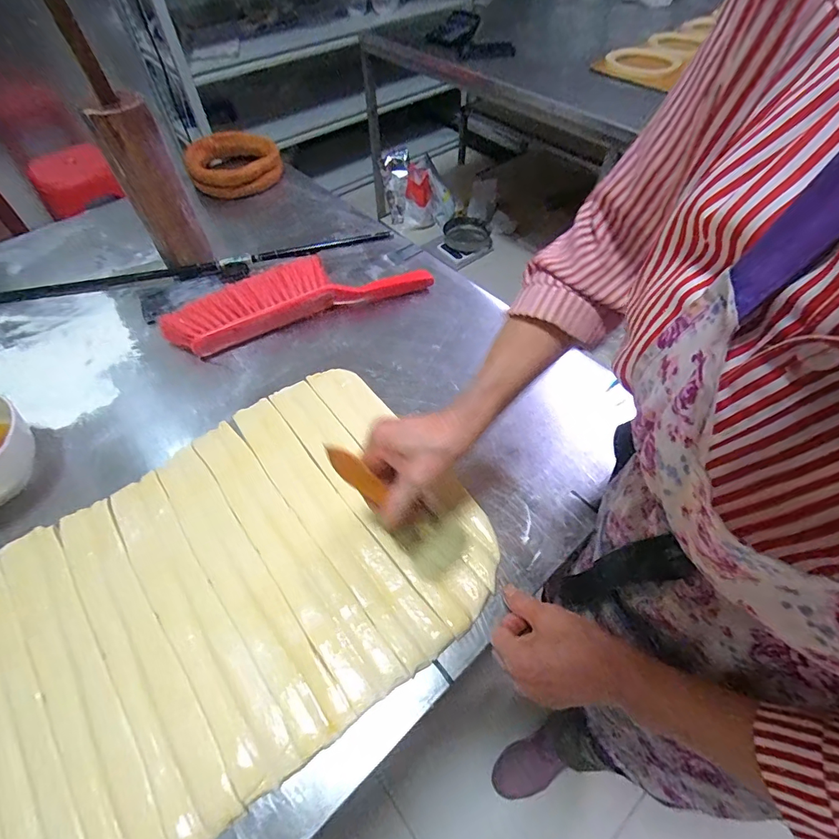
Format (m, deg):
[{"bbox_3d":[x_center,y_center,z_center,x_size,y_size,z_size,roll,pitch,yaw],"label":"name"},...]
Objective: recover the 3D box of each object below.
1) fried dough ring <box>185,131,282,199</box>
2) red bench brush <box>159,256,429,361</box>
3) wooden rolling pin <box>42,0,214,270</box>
[{"bbox_3d":[-0.375,-0.521,0.887,0.186,0.038,0.212,-23,57,-14],"label":"fried dough ring"},{"bbox_3d":[-0.182,-0.195,0.653,0.393,0.057,0.106,-21,57,-13],"label":"red bench brush"},{"bbox_3d":[-0.386,-0.374,0.577,0.077,0.380,0.073,-27,58,-16],"label":"wooden rolling pin"}]

